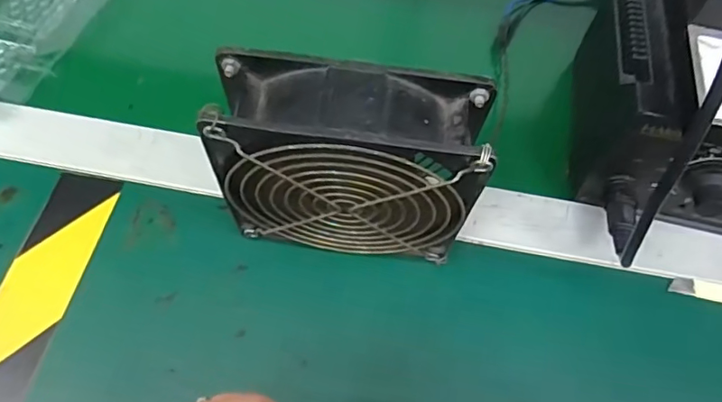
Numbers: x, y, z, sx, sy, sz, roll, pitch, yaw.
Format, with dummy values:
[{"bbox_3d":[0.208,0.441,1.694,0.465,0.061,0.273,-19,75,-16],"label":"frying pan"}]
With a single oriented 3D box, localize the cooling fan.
[{"bbox_3d":[-0.006,-0.008,0.260,0.115,0.124,0.044,9,60,1],"label":"cooling fan"}]

